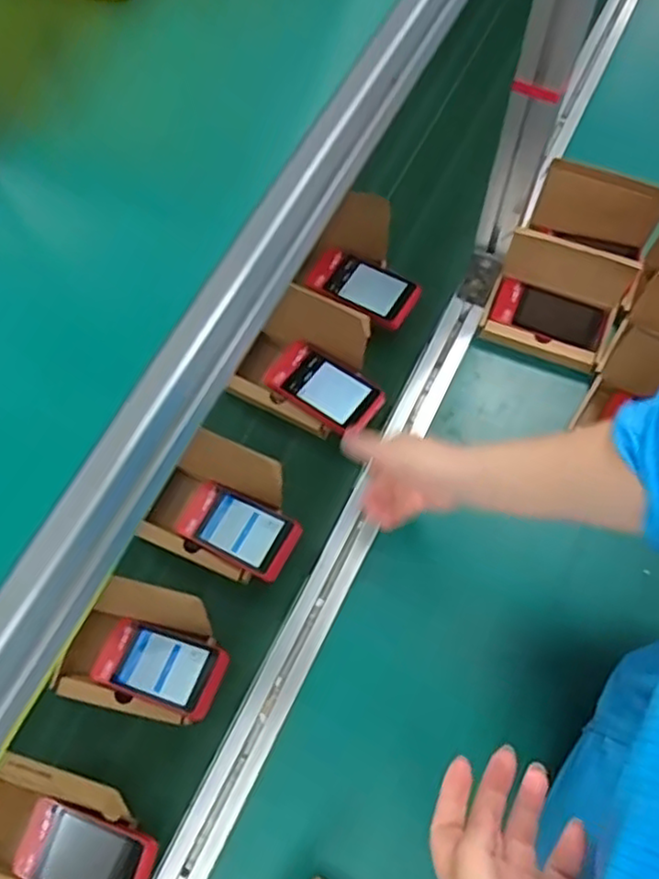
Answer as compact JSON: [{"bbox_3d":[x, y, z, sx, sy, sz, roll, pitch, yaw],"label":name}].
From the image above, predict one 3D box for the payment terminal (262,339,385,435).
[{"bbox_3d":[-0.011,-0.059,0.732,0.144,0.025,0.068,34,76,24],"label":"payment terminal"}]

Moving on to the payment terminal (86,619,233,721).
[{"bbox_3d":[-0.156,0.208,0.624,0.125,0.022,0.070,11,60,22],"label":"payment terminal"}]

